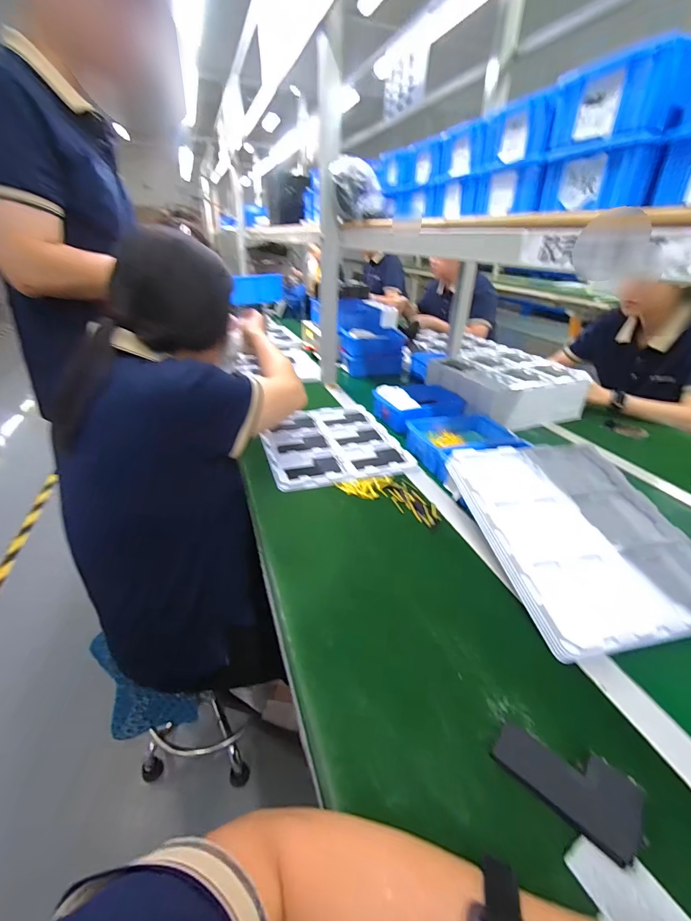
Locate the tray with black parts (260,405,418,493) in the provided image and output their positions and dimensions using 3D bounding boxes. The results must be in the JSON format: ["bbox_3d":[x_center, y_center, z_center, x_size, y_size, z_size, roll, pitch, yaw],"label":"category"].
[{"bbox_3d":[-0.035,-0.051,0.865,0.287,0.019,0.333,-8,32,-17],"label":"tray with black parts"}]

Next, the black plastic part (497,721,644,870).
[{"bbox_3d":[0.194,0.278,0.340,0.110,0.009,0.063,25,37,33],"label":"black plastic part"}]

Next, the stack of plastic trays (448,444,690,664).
[{"bbox_3d":[0.343,0.095,0.569,0.306,0.031,0.331,-4,45,-16],"label":"stack of plastic trays"}]

